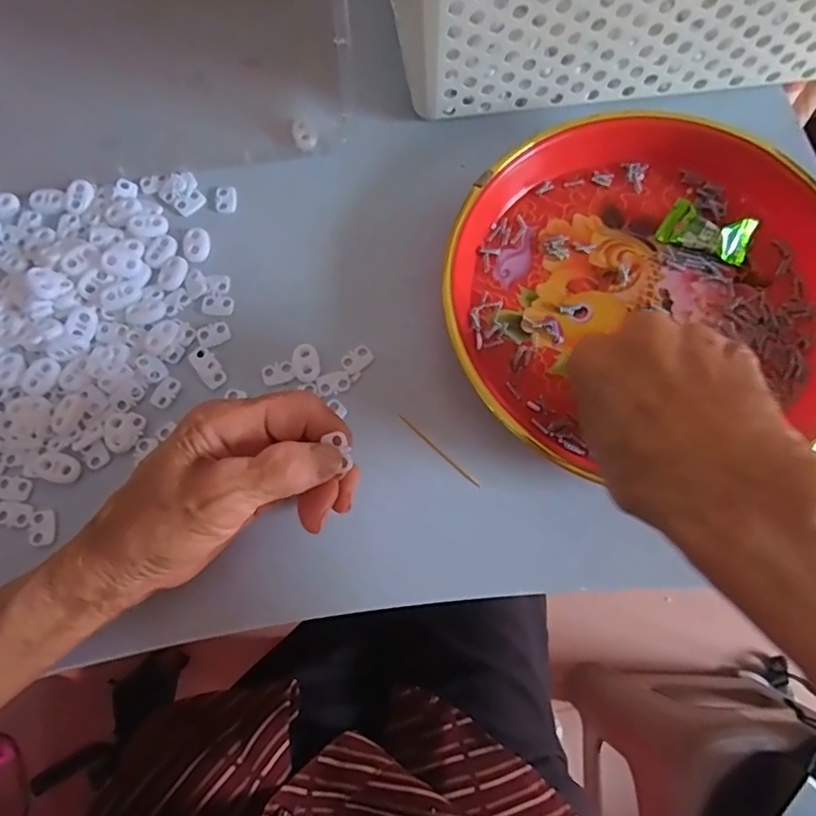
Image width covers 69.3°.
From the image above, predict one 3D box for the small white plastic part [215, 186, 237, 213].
[{"bbox_3d":[-0.113,-0.129,0.365,0.013,0.004,0.018,-3,73,-1],"label":"small white plastic part"}]

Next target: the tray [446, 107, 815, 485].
[{"bbox_3d":[0.133,-0.081,0.331,0.218,0.030,0.211,0,73,0],"label":"tray"}]

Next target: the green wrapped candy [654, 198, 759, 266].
[{"bbox_3d":[0.173,-0.102,0.341,0.050,0.014,0.024,20,75,6],"label":"green wrapped candy"}]

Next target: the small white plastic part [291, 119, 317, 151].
[{"bbox_3d":[-0.066,-0.173,0.374,0.014,0.004,0.023,-16,74,-4],"label":"small white plastic part"}]

